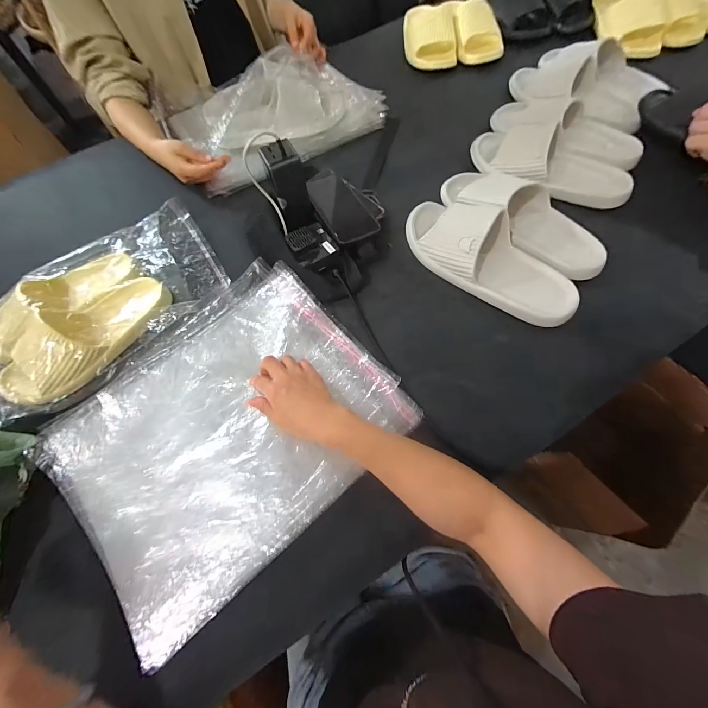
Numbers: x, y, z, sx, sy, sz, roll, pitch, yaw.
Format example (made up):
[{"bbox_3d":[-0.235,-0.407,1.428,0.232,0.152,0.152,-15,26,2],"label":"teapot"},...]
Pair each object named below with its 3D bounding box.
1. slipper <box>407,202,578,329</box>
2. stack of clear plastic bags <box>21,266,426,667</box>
[{"bbox_3d":[0.196,-0.146,0.460,0.270,0.063,0.111,37,74,18],"label":"slipper"},{"bbox_3d":[-0.165,0.087,0.408,0.402,0.033,0.321,-40,67,-12],"label":"stack of clear plastic bags"}]

